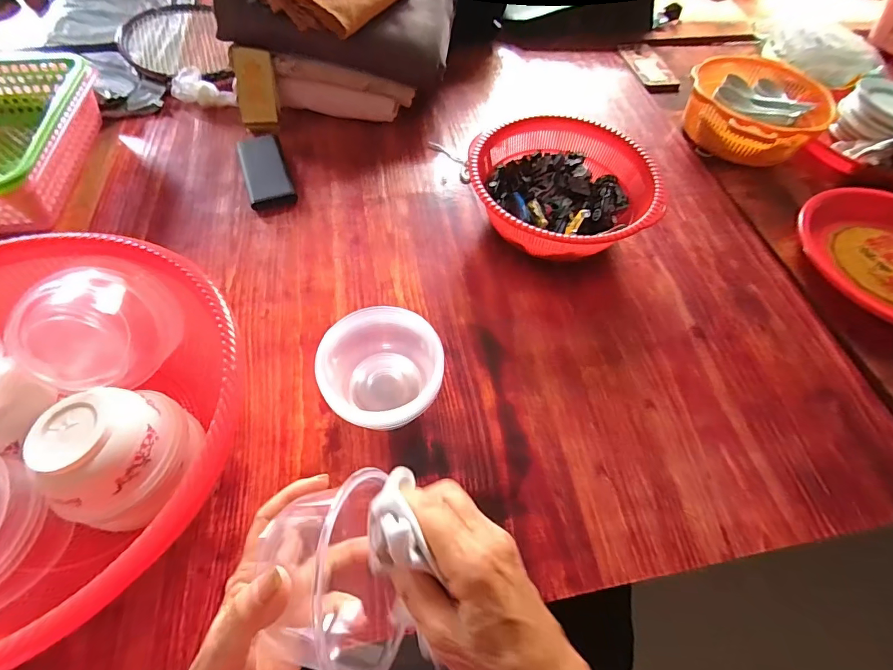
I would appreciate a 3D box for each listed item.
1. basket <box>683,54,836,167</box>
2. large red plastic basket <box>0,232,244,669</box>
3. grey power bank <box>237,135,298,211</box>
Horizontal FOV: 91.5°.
[{"bbox_3d":[0.498,-0.368,0.714,0.203,0.078,0.257,35,63,18],"label":"basket"},{"bbox_3d":[-0.333,0.087,0.356,0.334,0.136,0.329,-16,60,-13],"label":"large red plastic basket"},{"bbox_3d":[-0.262,-0.237,0.633,0.062,0.018,0.140,-18,60,-14],"label":"grey power bank"}]

